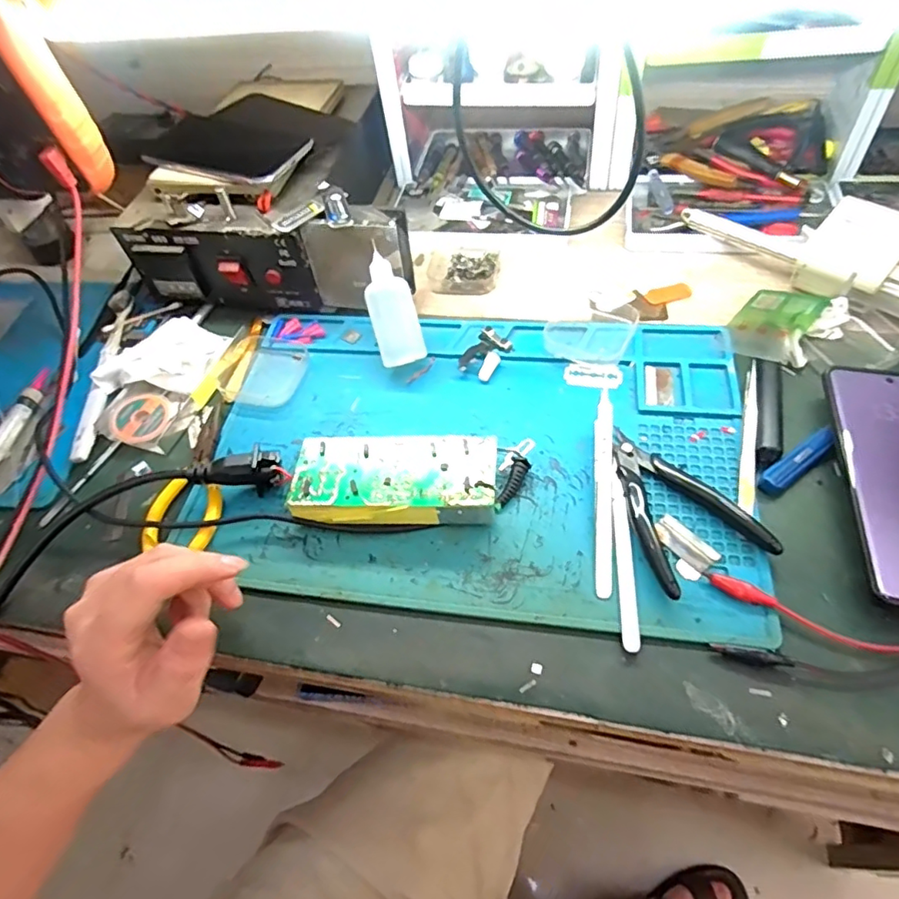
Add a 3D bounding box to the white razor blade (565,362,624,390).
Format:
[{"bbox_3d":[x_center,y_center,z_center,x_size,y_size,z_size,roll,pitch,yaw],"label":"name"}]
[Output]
[{"bbox_3d":[0.111,-0.057,0.433,0.042,0.004,0.022,14,65,23],"label":"white razor blade"}]

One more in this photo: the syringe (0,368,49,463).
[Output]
[{"bbox_3d":[-0.348,-0.019,0.452,0.013,0.018,0.106,2,55,9],"label":"syringe"}]

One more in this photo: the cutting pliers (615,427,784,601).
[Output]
[{"bbox_3d":[0.143,0.030,0.356,0.076,0.011,0.112,-19,55,-5],"label":"cutting pliers"}]

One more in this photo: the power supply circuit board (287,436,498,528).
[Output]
[{"bbox_3d":[-0.036,0.022,0.374,0.131,0.028,0.058,-2,55,6],"label":"power supply circuit board"}]

